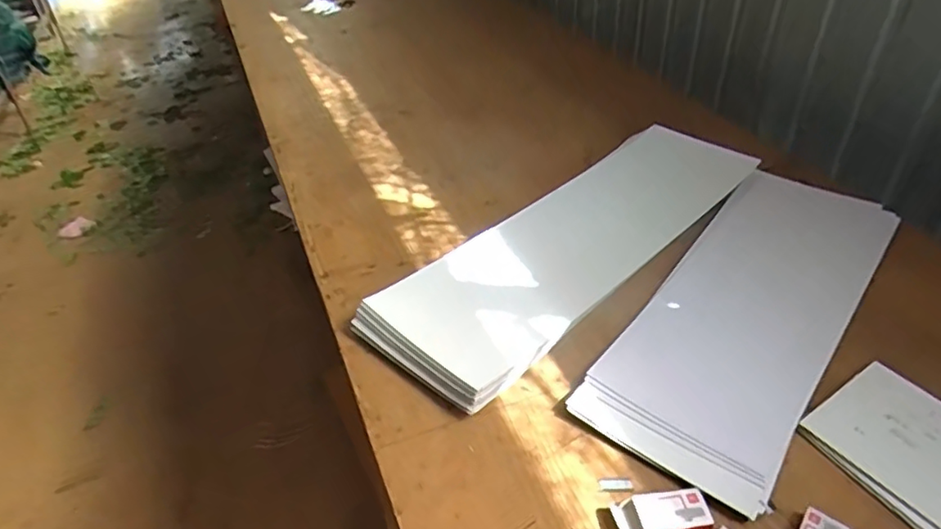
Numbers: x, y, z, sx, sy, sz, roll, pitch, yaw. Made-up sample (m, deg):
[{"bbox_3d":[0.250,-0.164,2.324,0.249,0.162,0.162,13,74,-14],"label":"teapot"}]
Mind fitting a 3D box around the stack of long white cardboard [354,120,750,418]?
[{"bbox_3d":[0.160,-0.038,0.883,0.212,0.052,0.676,31,49,34],"label":"stack of long white cardboard"}]

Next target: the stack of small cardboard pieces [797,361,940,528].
[{"bbox_3d":[0.461,0.188,0.626,0.156,0.017,0.160,-22,43,-24],"label":"stack of small cardboard pieces"}]

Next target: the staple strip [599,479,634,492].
[{"bbox_3d":[0.146,0.221,0.597,0.032,0.004,0.014,0,39,3],"label":"staple strip"}]

